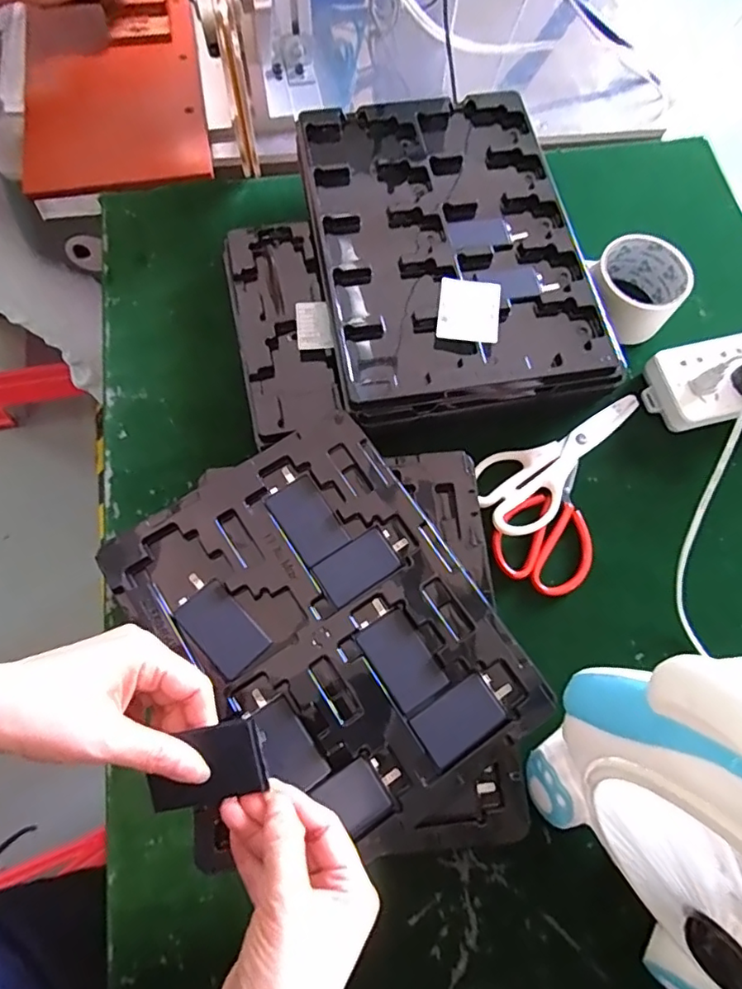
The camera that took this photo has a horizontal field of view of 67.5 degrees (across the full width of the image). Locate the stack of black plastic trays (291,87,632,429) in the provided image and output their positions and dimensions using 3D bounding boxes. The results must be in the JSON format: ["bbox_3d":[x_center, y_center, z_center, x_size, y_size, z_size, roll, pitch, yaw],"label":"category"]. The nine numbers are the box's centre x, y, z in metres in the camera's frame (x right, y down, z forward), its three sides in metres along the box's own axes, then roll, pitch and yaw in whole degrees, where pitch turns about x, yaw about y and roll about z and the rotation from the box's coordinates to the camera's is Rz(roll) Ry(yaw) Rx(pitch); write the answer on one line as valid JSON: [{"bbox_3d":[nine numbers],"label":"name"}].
[{"bbox_3d":[0.066,-0.225,0.530,0.231,0.068,0.336,-10,70,-6],"label":"stack of black plastic trays"}]

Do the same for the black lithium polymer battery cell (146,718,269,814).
[{"bbox_3d":[-0.090,0.149,0.302,0.062,0.004,0.038,-15,87,-1],"label":"black lithium polymer battery cell"}]

